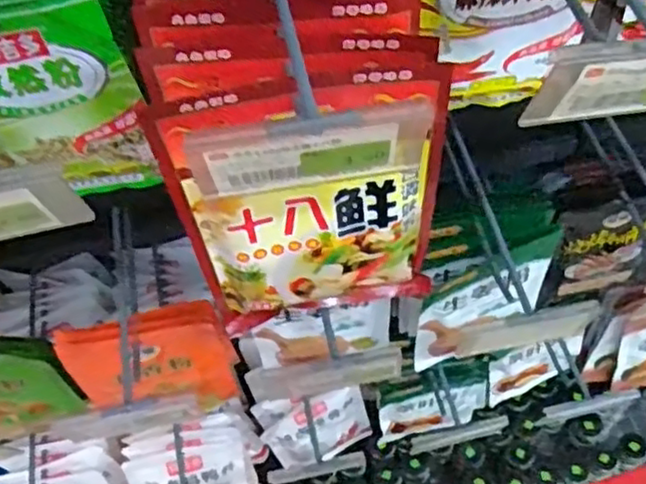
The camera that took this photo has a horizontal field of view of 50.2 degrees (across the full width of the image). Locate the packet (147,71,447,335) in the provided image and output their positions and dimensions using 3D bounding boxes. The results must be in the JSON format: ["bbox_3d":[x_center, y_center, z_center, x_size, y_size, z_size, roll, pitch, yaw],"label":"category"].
[{"bbox_3d":[-0.003,-0.011,0.414,0.148,0.170,0.037,-10,58,-3],"label":"packet"}]

